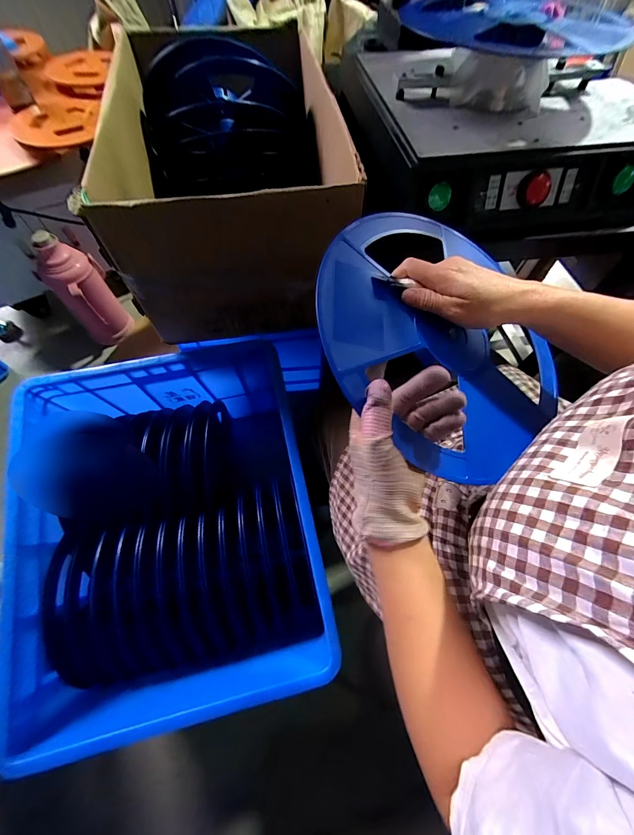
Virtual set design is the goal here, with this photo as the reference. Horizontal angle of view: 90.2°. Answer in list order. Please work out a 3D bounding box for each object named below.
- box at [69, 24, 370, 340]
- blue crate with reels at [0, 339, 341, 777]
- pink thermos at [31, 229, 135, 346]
[{"bbox_3d":[-0.162,-0.480,0.639,0.388,0.259,0.591,-10,65,-5],"label":"box"},{"bbox_3d":[-0.269,0.203,0.641,0.483,0.322,0.601,-13,65,-6],"label":"blue crate with reels"},{"bbox_3d":[-0.795,-0.429,1.096,0.160,0.359,0.118,-30,68,-14],"label":"pink thermos"}]

